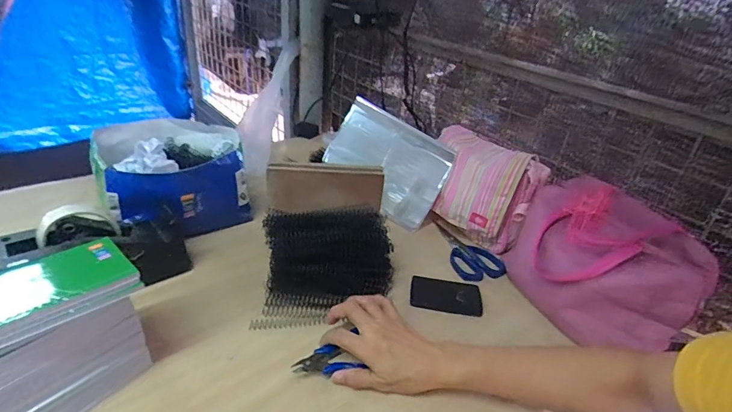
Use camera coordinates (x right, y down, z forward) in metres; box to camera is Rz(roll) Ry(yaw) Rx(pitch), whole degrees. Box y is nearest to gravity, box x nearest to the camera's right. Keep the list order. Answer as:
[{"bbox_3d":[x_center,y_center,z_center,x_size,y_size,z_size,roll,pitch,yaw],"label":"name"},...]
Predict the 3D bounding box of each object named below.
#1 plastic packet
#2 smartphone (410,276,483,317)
[{"bbox_3d":[0.034,-0.087,0.813,0.253,0.168,0.031,38,25,28],"label":"plastic packet"},{"bbox_3d":[0.116,0.126,0.613,0.101,0.010,0.067,6,29,4],"label":"smartphone"}]

